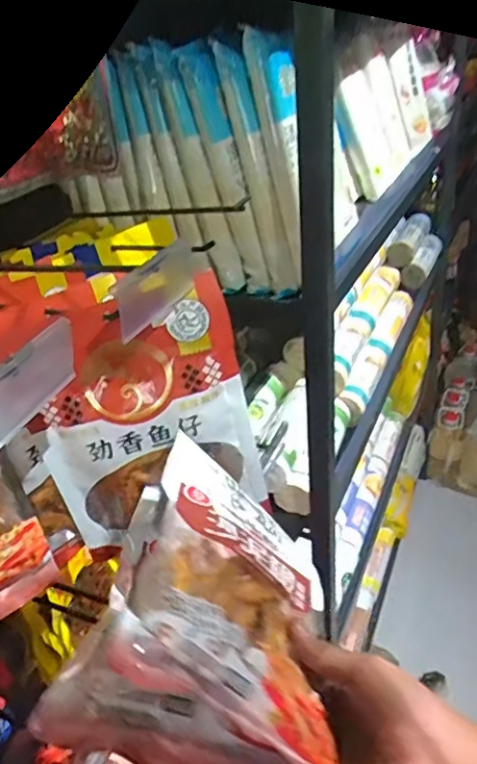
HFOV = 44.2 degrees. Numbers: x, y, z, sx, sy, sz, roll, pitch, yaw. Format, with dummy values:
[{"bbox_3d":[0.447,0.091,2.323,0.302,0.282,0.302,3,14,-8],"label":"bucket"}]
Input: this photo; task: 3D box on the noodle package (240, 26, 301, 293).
[{"bbox_3d":[0.048,-0.233,0.649,0.042,0.268,0.074,-13,32,-11],"label":"noodle package"}]

